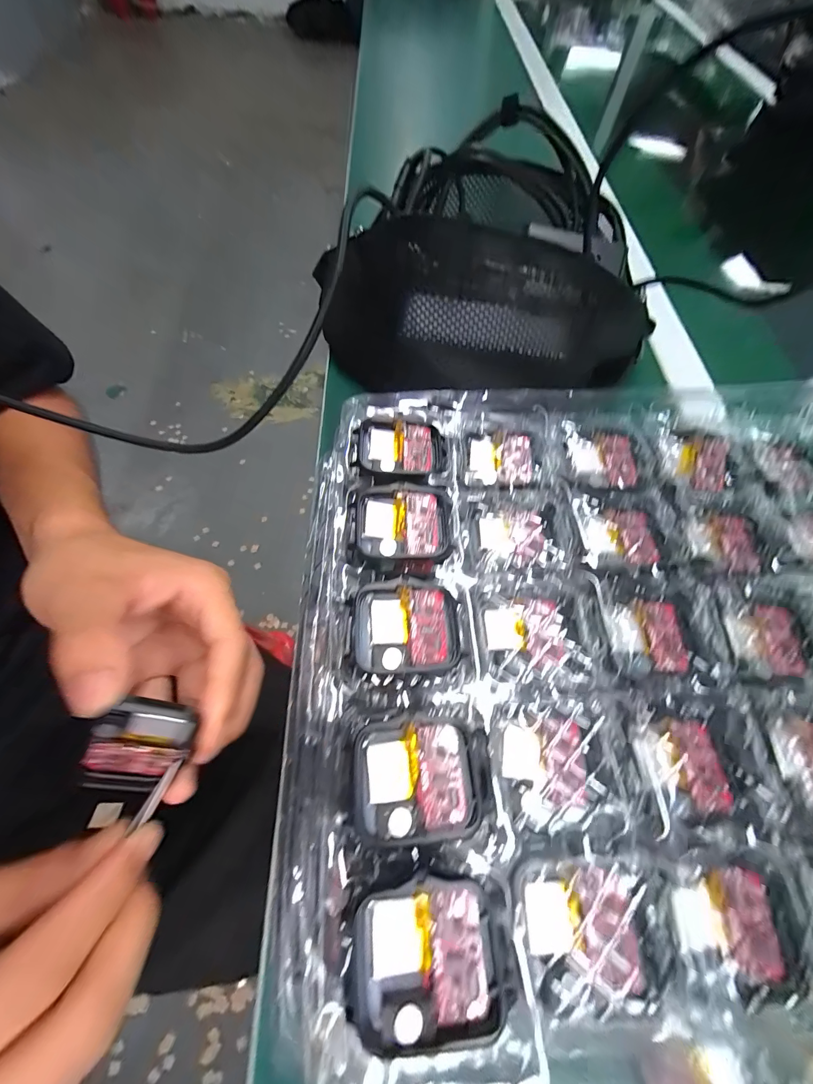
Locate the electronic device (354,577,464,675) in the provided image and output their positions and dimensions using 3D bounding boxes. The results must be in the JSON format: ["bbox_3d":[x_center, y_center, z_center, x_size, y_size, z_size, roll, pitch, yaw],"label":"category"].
[{"bbox_3d":[0.000,0.035,0.157,0.043,0.007,0.037,1,64,-3],"label":"electronic device"}]

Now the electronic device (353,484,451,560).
[{"bbox_3d":[-0.002,-0.008,0.183,0.044,0.011,0.037,-1,64,-4],"label":"electronic device"}]

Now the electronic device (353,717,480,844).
[{"bbox_3d":[0.003,0.082,0.133,0.043,0.006,0.035,-2,64,-5],"label":"electronic device"}]

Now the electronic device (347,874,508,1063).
[{"bbox_3d":[0.005,0.123,0.112,0.043,0.007,0.038,-5,64,-6],"label":"electronic device"}]

